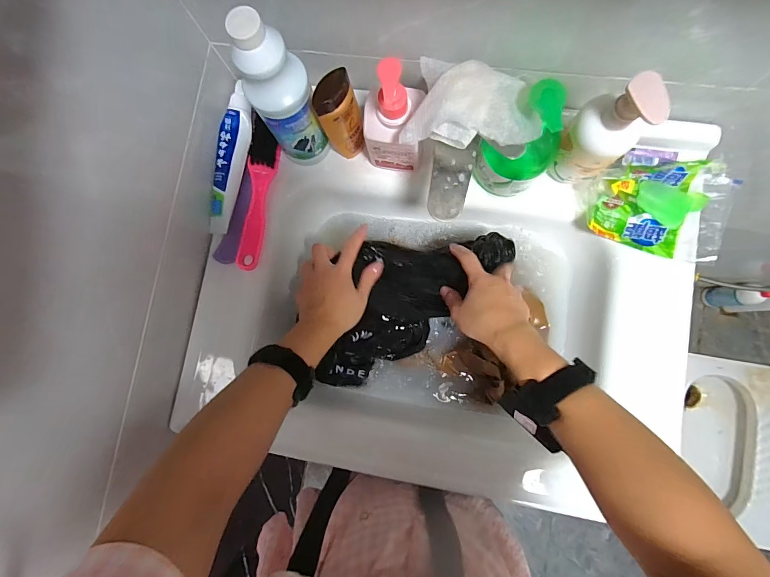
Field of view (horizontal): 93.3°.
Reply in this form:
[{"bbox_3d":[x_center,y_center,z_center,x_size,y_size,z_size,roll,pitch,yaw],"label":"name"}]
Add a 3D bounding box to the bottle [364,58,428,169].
[{"bbox_3d":[0.010,-0.187,0.400,0.065,0.146,0.049,5,84,6],"label":"bottle"}]

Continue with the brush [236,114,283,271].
[{"bbox_3d":[-0.165,-0.120,0.476,0.032,0.036,0.190,7,84,6],"label":"brush"}]

